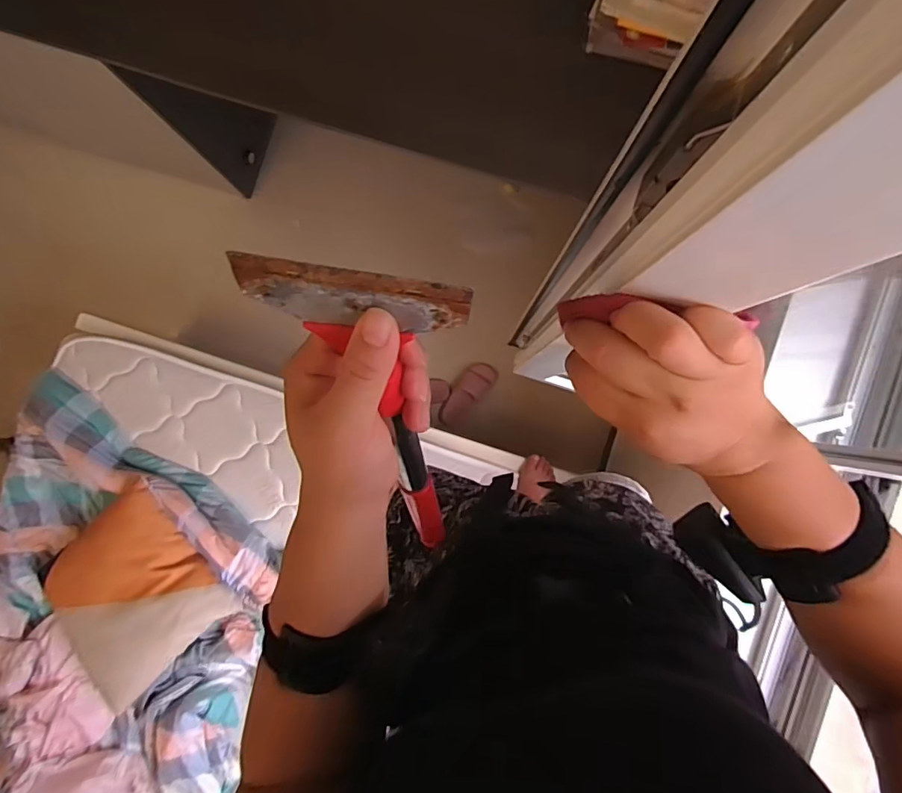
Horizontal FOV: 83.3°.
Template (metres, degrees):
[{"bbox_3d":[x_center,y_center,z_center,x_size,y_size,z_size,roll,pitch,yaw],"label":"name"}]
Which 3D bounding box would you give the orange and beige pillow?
[{"bbox_3d":[-0.810,0.496,1.266,0.449,0.114,0.412,-41,88,-1],"label":"orange and beige pillow"}]

